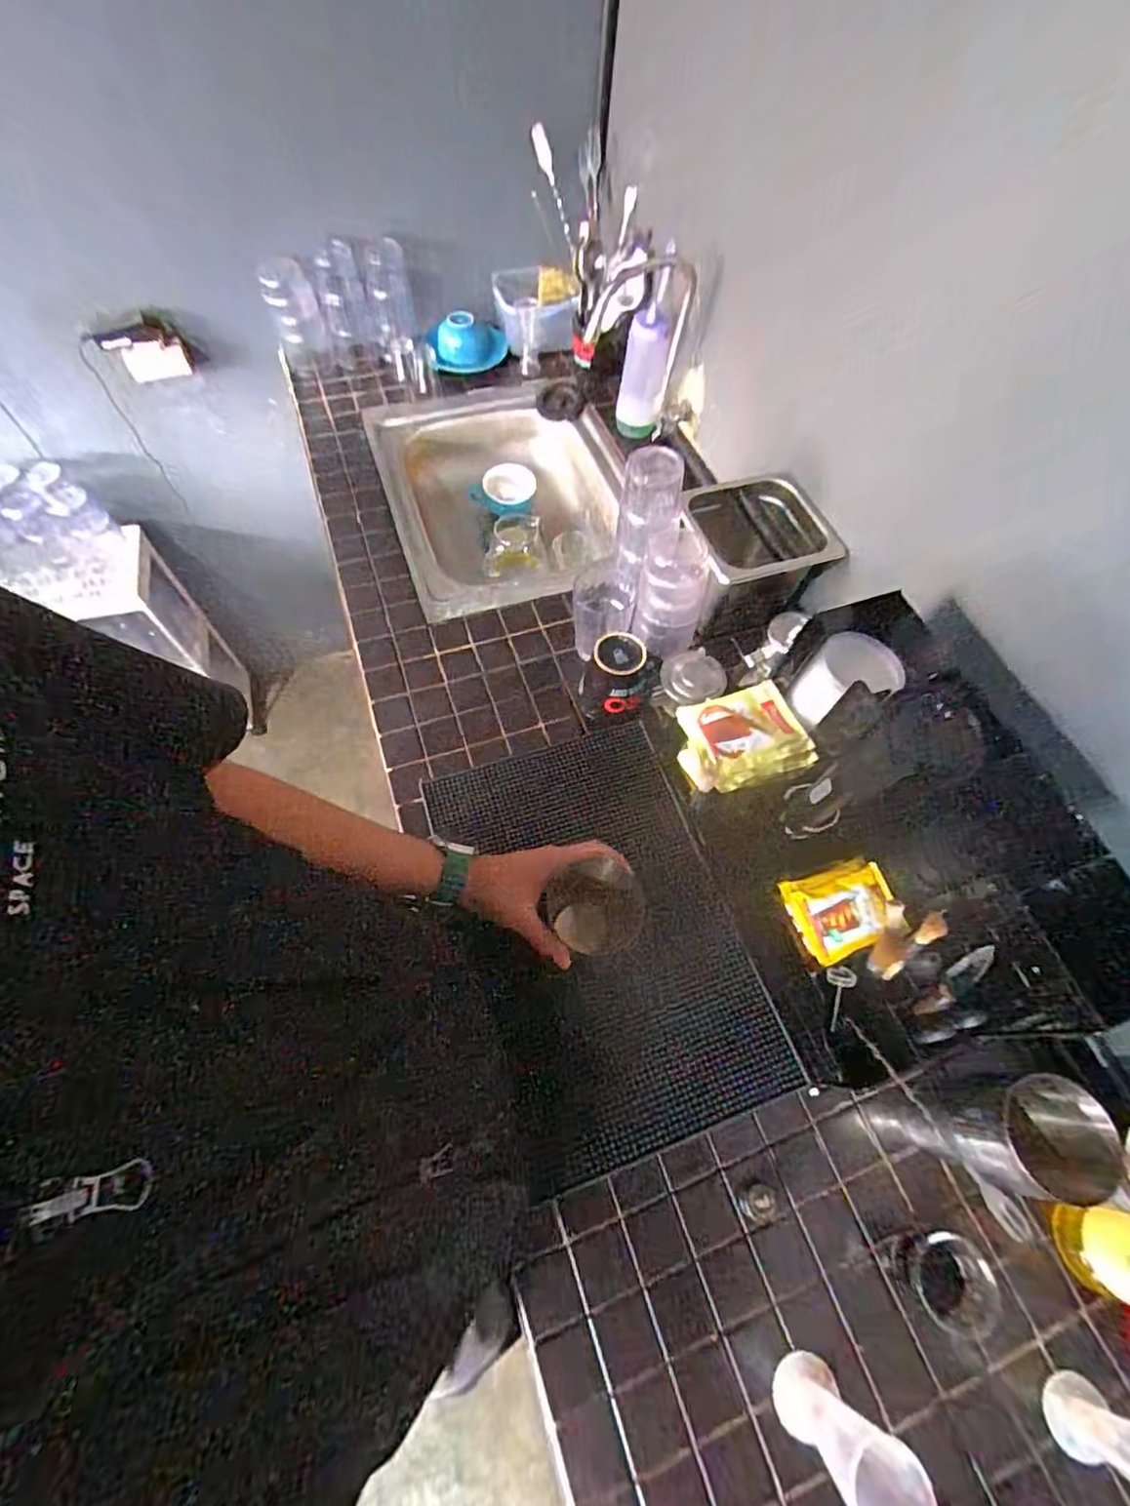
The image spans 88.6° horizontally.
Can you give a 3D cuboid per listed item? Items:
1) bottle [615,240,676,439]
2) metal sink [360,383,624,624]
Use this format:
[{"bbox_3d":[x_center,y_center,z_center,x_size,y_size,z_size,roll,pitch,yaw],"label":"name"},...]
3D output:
[{"bbox_3d":[0.129,-0.633,0.911,0.070,0.255,0.074,9,63,2],"label":"bottle"},{"bbox_3d":[-0.083,-0.426,1.021,0.413,0.133,0.513,-16,64,-12],"label":"metal sink"}]

